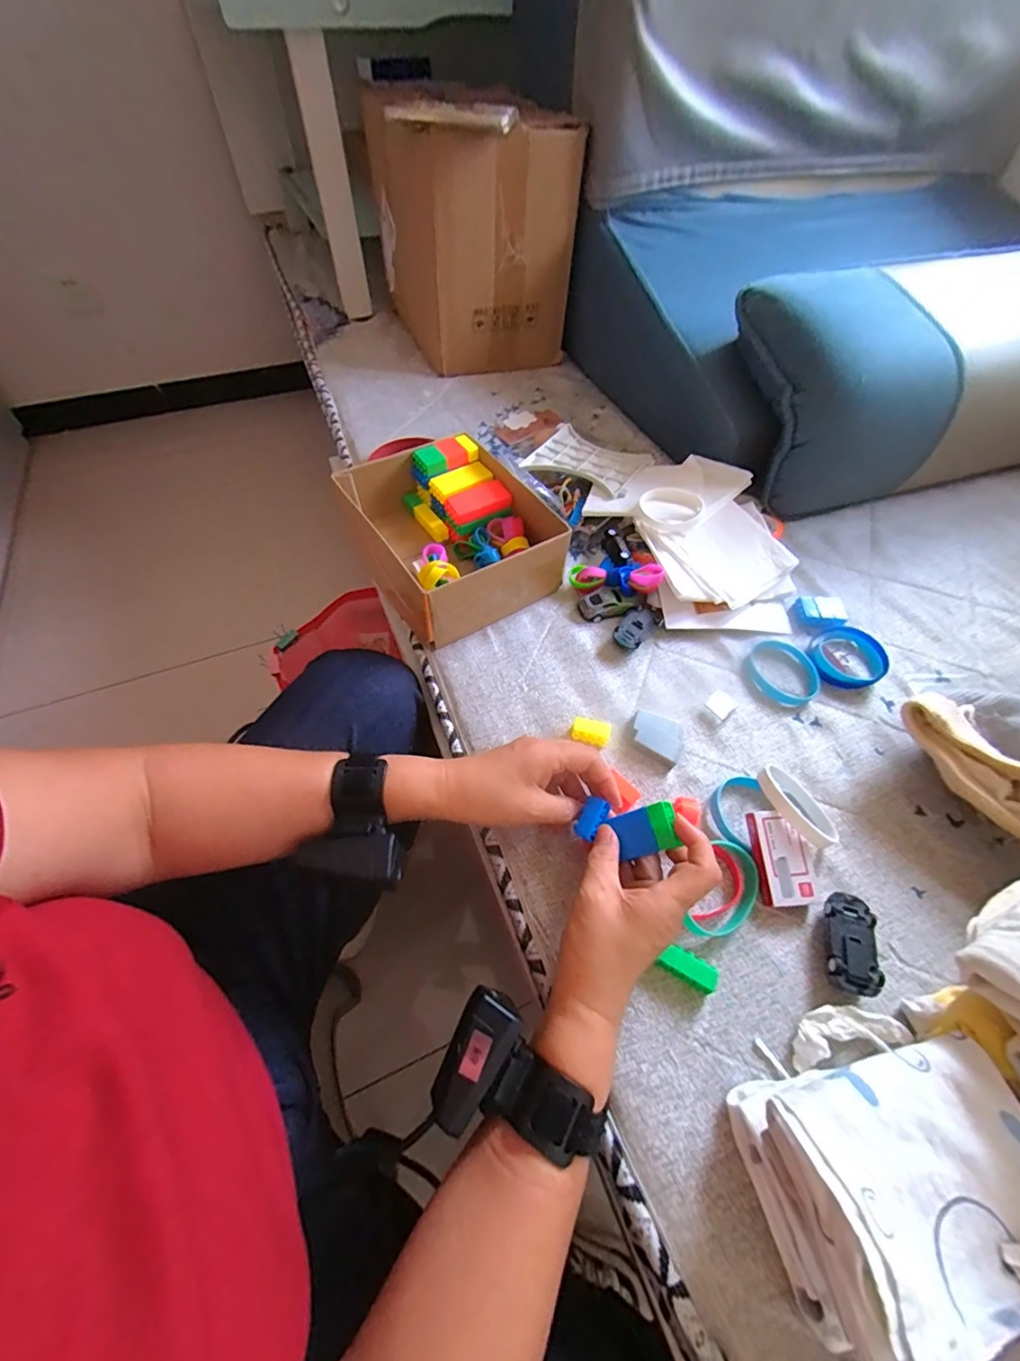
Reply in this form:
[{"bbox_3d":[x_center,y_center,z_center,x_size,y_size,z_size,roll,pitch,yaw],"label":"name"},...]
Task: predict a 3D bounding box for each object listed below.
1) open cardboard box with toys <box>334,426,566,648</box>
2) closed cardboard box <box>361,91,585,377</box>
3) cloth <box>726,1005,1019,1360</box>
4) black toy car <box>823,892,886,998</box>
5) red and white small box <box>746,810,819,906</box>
[{"bbox_3d":[-0.066,-0.160,0.563,0.169,0.084,0.220,-27,61,-19],"label":"open cardboard box with toys"},{"bbox_3d":[-0.062,-0.702,0.812,0.251,0.288,0.275,-13,57,-11],"label":"closed cardboard box"},{"bbox_3d":[0.200,0.250,0.272,0.135,0.090,0.109,-15,58,-12],"label":"cloth"},{"bbox_3d":[0.240,0.185,0.363,0.032,0.025,0.065,18,57,11],"label":"black toy car"},{"bbox_3d":[0.205,0.135,0.392,0.038,0.011,0.067,-9,72,-1],"label":"red and white small box"}]

